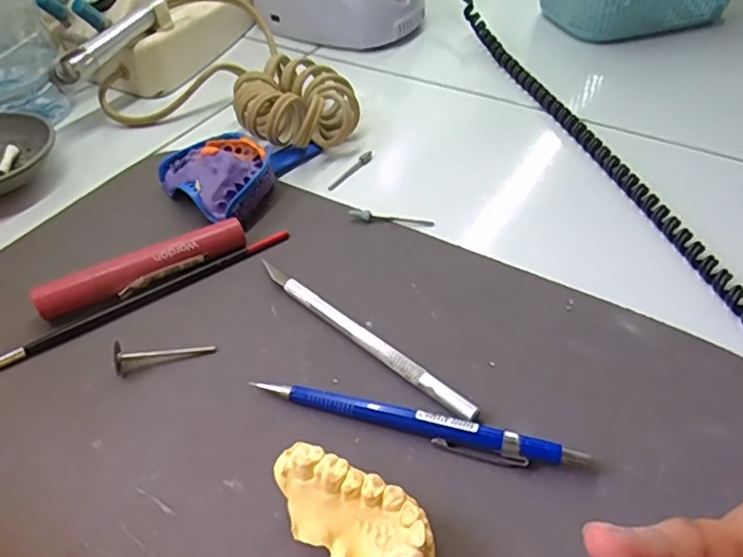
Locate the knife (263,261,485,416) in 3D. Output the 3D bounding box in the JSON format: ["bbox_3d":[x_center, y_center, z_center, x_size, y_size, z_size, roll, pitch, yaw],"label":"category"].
[{"bbox_3d":[-0.007,0.025,0.267,0.134,0.007,0.008,33,55,30],"label":"knife"}]

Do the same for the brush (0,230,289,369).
[{"bbox_3d":[-0.120,0.011,0.290,0.170,0.005,0.009,-27,50,-22],"label":"brush"}]

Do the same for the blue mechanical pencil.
[{"bbox_3d":[0.016,0.058,0.232,0.133,0.010,0.012,13,47,16],"label":"blue mechanical pencil"}]

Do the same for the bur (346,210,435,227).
[{"bbox_3d":[0.012,-0.035,0.328,0.048,0.006,0.006,4,46,7],"label":"bur"}]

